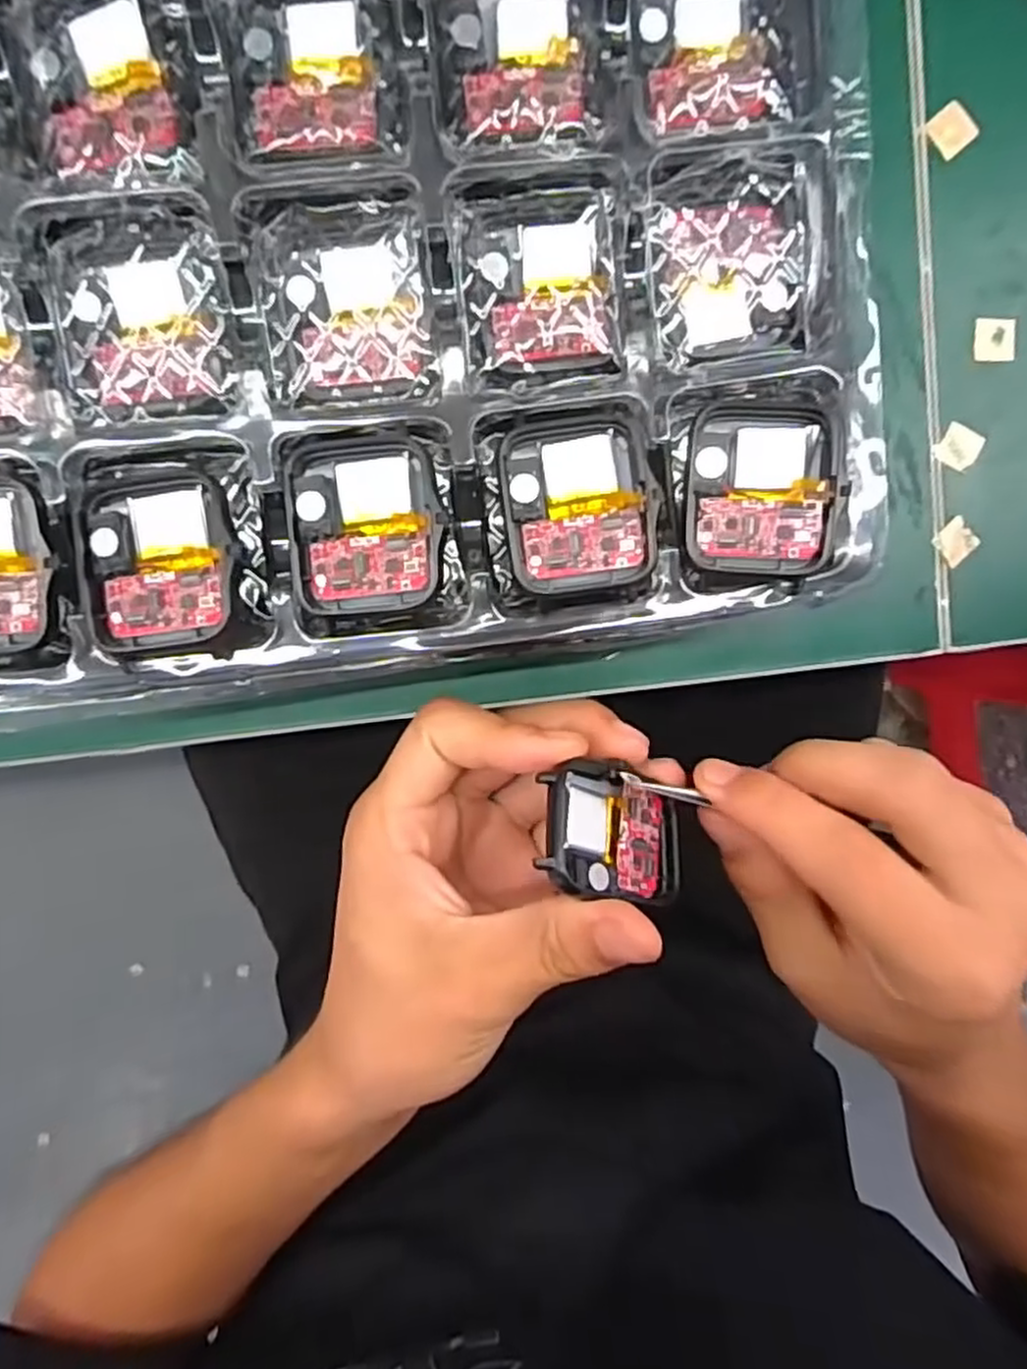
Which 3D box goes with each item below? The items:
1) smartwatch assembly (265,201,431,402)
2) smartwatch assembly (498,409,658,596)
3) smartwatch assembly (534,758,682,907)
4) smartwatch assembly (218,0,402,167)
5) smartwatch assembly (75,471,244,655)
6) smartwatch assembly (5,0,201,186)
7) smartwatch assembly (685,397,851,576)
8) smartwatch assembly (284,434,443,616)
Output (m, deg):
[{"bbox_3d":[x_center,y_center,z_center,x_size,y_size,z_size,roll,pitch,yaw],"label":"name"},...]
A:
[{"bbox_3d":[-0.042,-0.096,0.190,0.038,0.007,0.045,-6,96,-2],"label":"smartwatch assembly"},{"bbox_3d":[0.016,-0.046,0.188,0.036,0.008,0.044,-7,96,-2],"label":"smartwatch assembly"},{"bbox_3d":[0.029,0.040,0.204,0.044,0.008,0.034,18,59,-29],"label":"smartwatch assembly"},{"bbox_3d":[-0.049,-0.150,0.184,0.040,0.007,0.043,-4,96,-3],"label":"smartwatch assembly"},{"bbox_3d":[-0.086,-0.032,0.184,0.036,0.011,0.044,-8,96,-2],"label":"smartwatch assembly"},{"bbox_3d":[-0.099,-0.143,0.181,0.036,0.010,0.048,-13,96,-2],"label":"smartwatch assembly"},{"bbox_3d":[0.062,-0.050,0.188,0.036,0.011,0.042,5,95,-3],"label":"smartwatch assembly"},{"bbox_3d":[-0.037,-0.040,0.185,0.036,0.008,0.043,-3,96,-3],"label":"smartwatch assembly"}]

